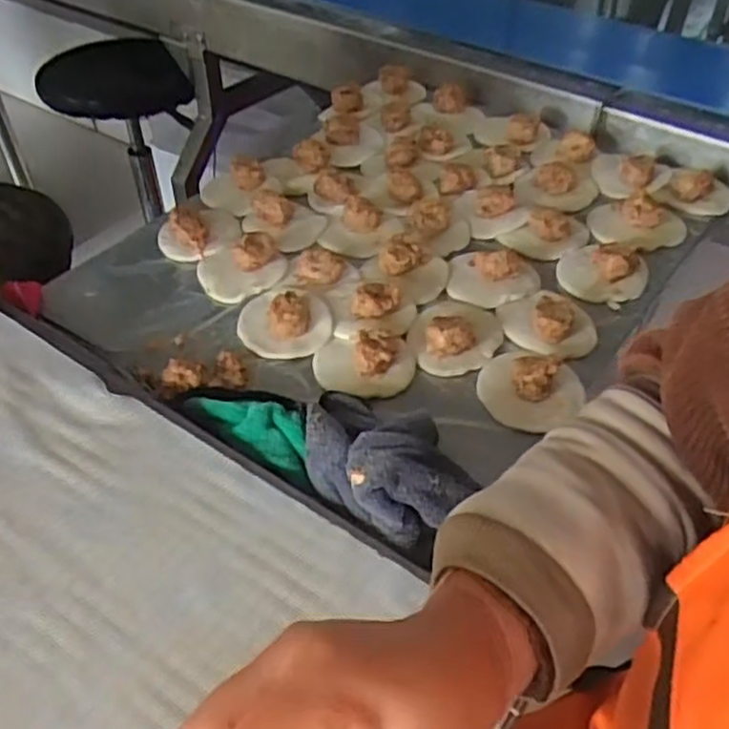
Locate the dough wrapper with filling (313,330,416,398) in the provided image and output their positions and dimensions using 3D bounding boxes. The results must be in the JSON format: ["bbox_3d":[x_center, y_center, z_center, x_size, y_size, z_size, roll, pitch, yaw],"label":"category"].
[{"bbox_3d":[0.001,-0.006,0.638,0.088,0.035,0.071,-4,45,-3],"label":"dough wrapper with filling"}]

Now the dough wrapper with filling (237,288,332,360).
[{"bbox_3d":[-0.076,-0.047,0.680,0.083,0.030,0.083,0,46,0],"label":"dough wrapper with filling"}]

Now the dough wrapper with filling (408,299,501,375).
[{"bbox_3d":[0.084,-0.034,0.665,0.082,0.035,0.091,7,46,7],"label":"dough wrapper with filling"}]

